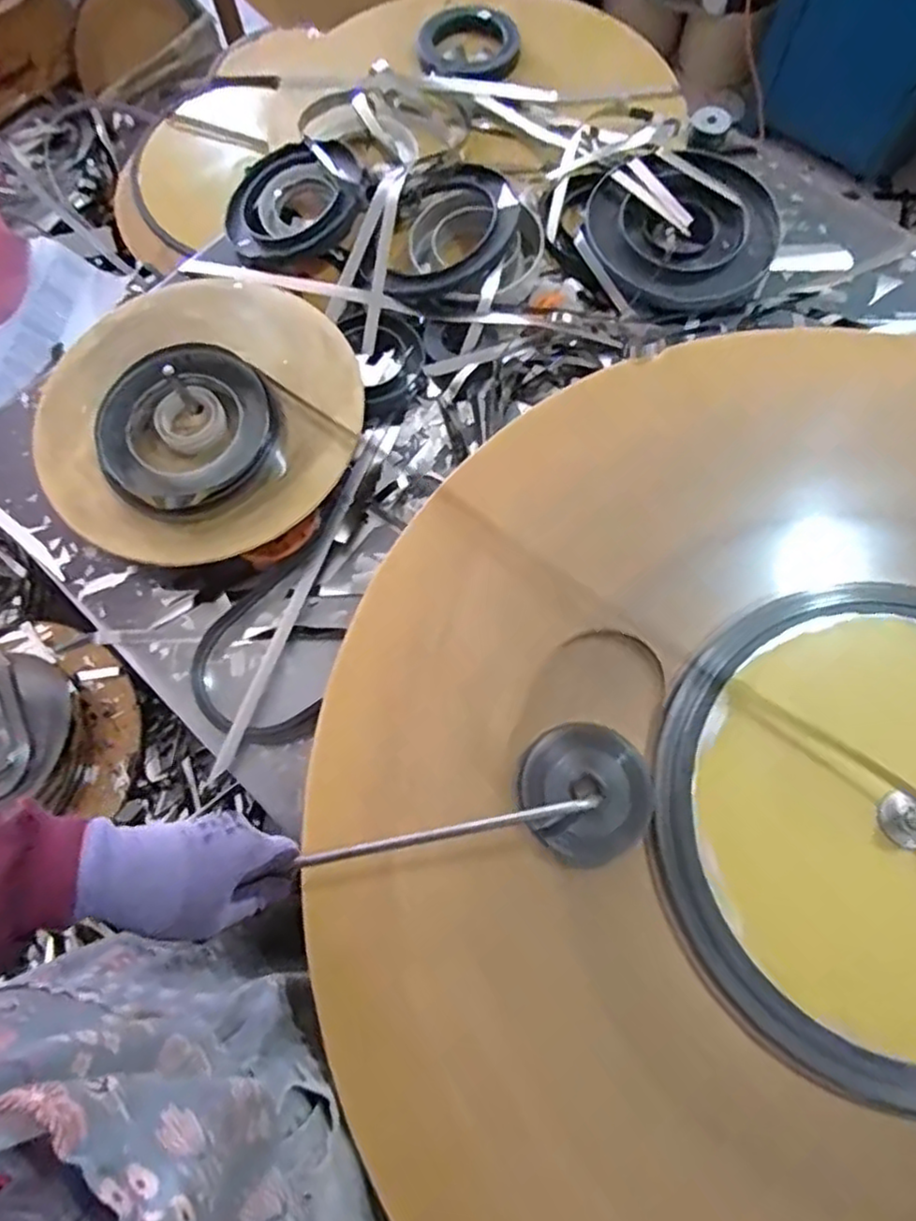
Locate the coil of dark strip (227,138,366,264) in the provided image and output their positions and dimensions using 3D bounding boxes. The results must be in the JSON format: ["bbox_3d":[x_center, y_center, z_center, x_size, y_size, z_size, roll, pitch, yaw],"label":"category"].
[{"bbox_3d":[-0.170,-0.423,0.710,0.145,0.028,0.145,-3,79,15],"label":"coil of dark strip"}]

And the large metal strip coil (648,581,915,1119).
[{"bbox_3d":[0.300,0.146,0.465,0.327,0.027,0.334,-1,71,2],"label":"large metal strip coil"}]

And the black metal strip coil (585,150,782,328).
[{"bbox_3d":[0.238,-0.386,0.684,0.198,0.037,0.197,-1,71,2],"label":"black metal strip coil"}]

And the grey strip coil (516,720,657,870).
[{"bbox_3d":[0.091,0.128,0.483,0.091,0.011,0.093,-1,71,2],"label":"grey strip coil"}]

